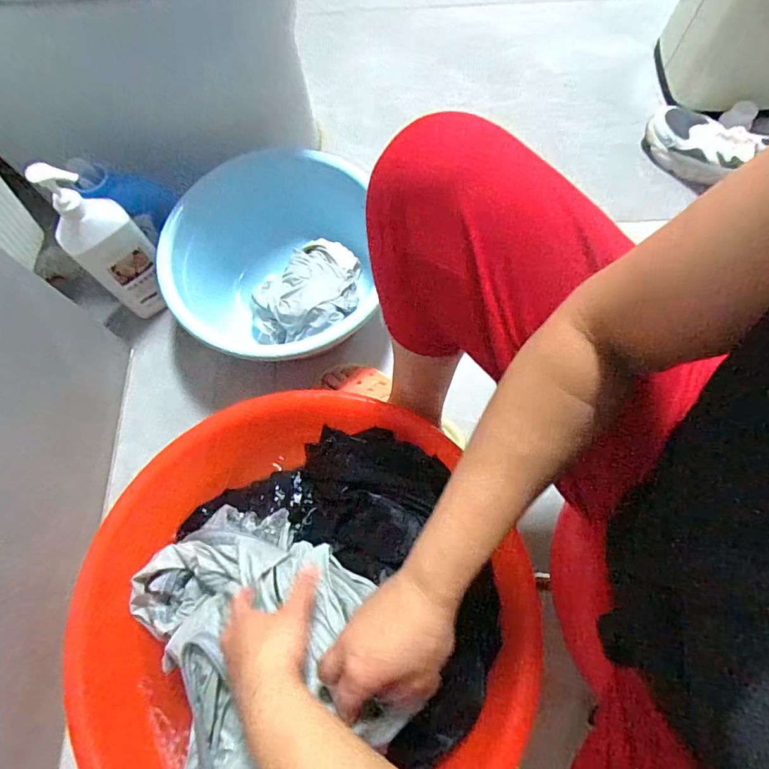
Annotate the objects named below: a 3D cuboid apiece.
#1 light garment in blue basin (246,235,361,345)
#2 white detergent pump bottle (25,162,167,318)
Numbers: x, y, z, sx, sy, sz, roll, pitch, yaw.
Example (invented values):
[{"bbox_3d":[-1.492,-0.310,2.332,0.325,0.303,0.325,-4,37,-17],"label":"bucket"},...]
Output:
[{"bbox_3d":[-0.129,-0.154,0.753,0.167,0.117,0.197,7,71,4],"label":"light garment in blue basin"},{"bbox_3d":[-0.406,-0.203,0.691,0.055,0.270,0.101,35,75,13],"label":"white detergent pump bottle"}]

